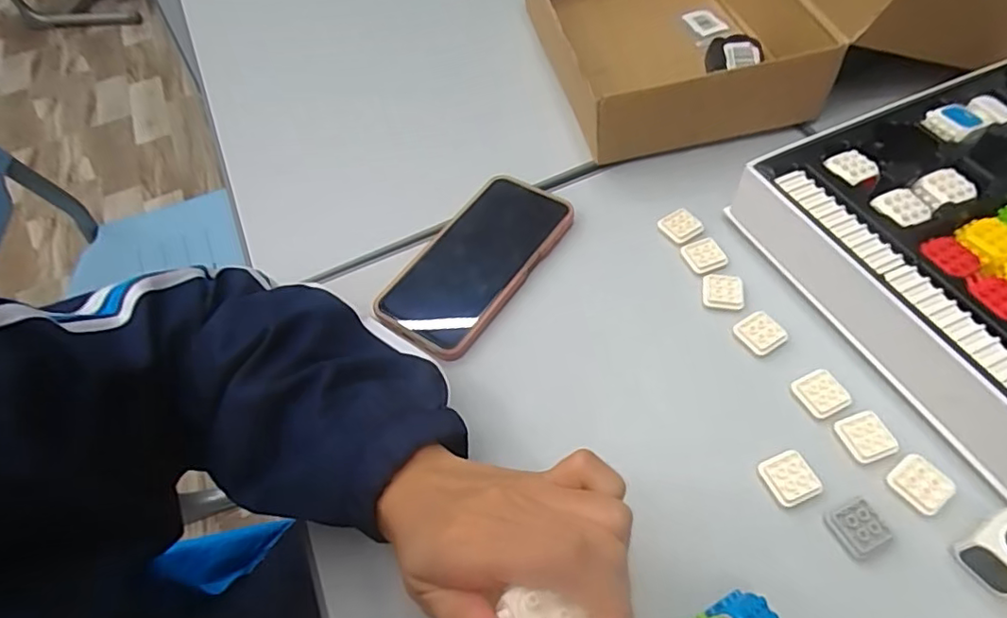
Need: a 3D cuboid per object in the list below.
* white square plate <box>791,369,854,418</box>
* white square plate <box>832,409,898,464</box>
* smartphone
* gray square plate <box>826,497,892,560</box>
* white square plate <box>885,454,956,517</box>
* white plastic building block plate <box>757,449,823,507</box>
[{"bbox_3d":[0.202,0.055,0.365,0.026,0.009,0.028,-22,56,-11],"label":"white square plate"},{"bbox_3d":[0.219,0.078,0.346,0.025,0.008,0.028,-17,55,-7],"label":"white square plate"},{"bbox_3d":[-0.021,-0.040,0.453,0.083,0.017,0.170,30,63,23],"label":"smartphone"},{"bbox_3d":[0.198,0.121,0.316,0.027,0.007,0.026,-22,56,-10],"label":"gray square plate"},{"bbox_3d":[0.239,0.100,0.326,0.026,0.006,0.029,-30,58,-15],"label":"white square plate"},{"bbox_3d":[0.168,0.100,0.336,0.026,0.009,0.028,-21,56,-9],"label":"white plastic building block plate"}]

